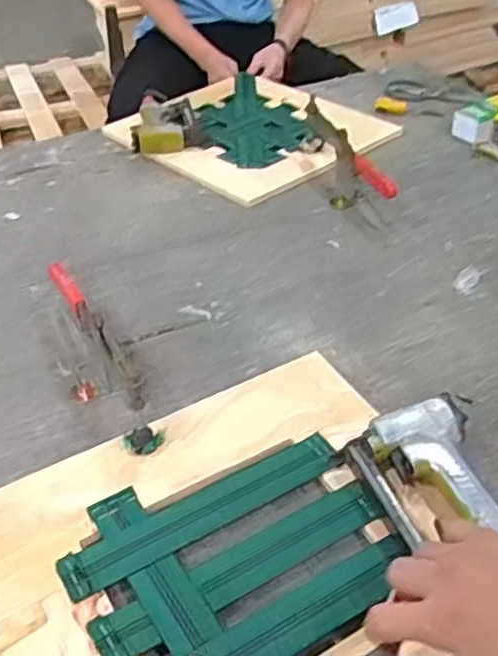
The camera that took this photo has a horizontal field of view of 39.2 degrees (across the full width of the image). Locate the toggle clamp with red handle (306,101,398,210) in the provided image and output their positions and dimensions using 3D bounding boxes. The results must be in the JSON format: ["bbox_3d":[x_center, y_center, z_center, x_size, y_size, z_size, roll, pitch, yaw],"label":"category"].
[{"bbox_3d":[0.152,-0.269,1.151,0.045,0.105,0.311,-12,40,-13],"label":"toggle clamp with red handle"}]

